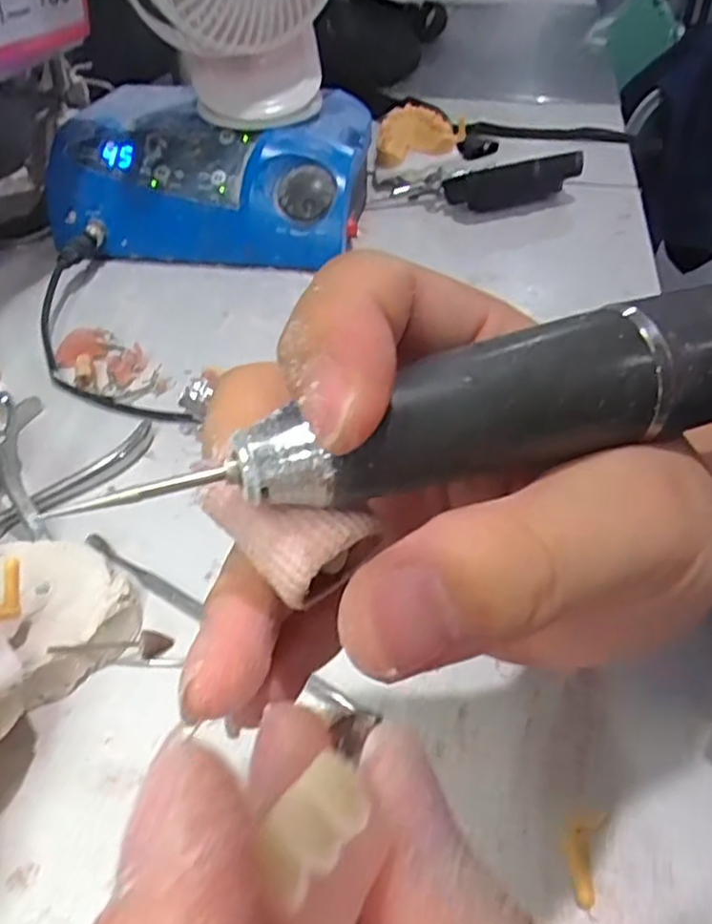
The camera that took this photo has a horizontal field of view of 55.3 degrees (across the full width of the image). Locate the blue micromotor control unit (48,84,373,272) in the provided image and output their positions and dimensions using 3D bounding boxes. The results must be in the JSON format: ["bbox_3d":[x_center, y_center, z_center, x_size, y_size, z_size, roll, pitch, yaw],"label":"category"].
[{"bbox_3d":[-0.110,-0.232,0.543,0.230,0.081,0.173,2,42,6],"label":"blue micromotor control unit"}]

